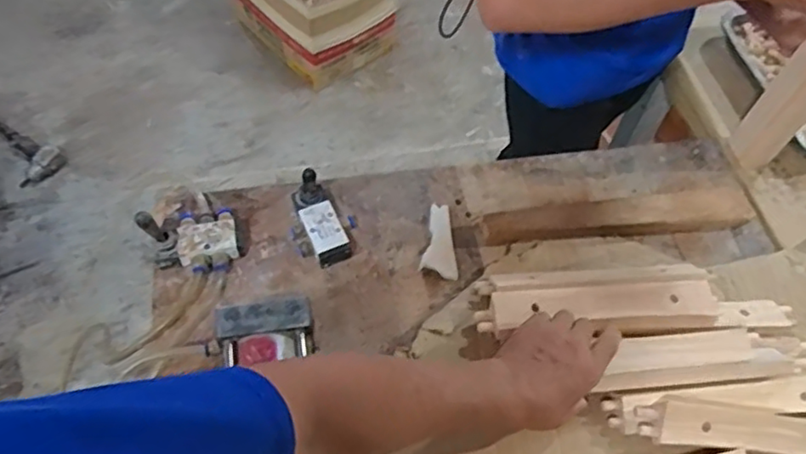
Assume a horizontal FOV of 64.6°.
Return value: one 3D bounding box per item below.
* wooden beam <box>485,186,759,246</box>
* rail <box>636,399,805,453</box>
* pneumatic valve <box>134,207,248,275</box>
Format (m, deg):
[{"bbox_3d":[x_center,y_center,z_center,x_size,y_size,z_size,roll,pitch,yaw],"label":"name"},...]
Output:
[{"bbox_3d":[0.270,-0.014,0.811,0.342,0.033,0.053,-3,58,-5],"label":"wooden beam"},{"bbox_3d":[0.377,0.215,0.663,0.260,0.025,0.042,9,84,-5],"label":"rail"},{"bbox_3d":[-0.244,0.000,0.748,0.106,0.076,0.090,-7,59,-7],"label":"pneumatic valve"}]

